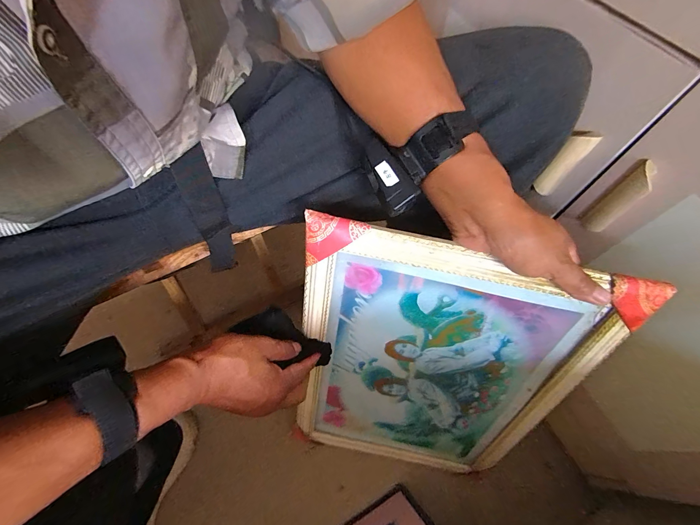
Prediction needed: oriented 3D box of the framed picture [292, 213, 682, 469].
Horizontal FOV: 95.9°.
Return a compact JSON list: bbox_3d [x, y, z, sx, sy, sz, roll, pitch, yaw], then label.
[{"bbox_3d":[0.103,0.167,0.451,0.345,0.468,0.025,11,38,3],"label":"framed picture"}]

